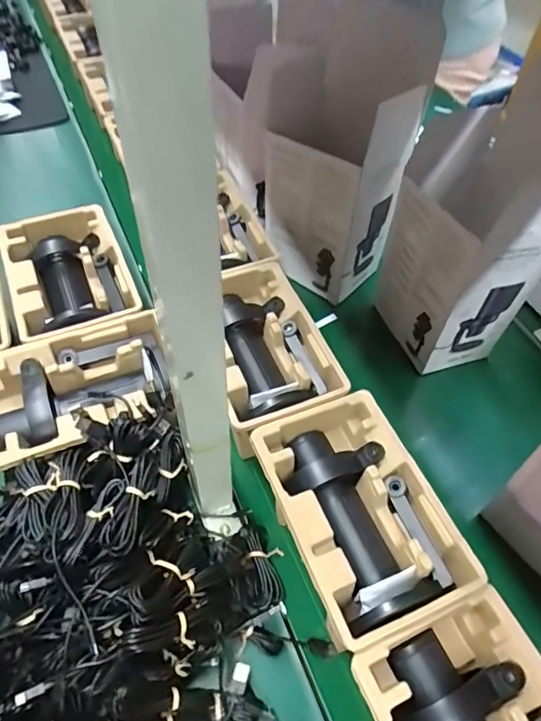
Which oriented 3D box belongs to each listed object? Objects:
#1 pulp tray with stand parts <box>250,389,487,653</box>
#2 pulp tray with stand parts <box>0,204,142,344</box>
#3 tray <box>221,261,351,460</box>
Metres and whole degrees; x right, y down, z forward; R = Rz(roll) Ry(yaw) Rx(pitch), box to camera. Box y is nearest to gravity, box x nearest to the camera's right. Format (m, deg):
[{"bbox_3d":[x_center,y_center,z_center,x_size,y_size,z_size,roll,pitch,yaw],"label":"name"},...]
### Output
[{"bbox_3d":[0.085,0.151,0.516,0.149,0.066,0.225,-19,60,-14],"label":"pulp tray with stand parts"},{"bbox_3d":[-0.266,-0.105,0.682,0.144,0.080,0.220,-21,60,-15],"label":"pulp tray with stand parts"},{"bbox_3d":[-0.010,-0.006,0.638,0.139,0.083,0.240,-17,59,-13],"label":"tray"}]

